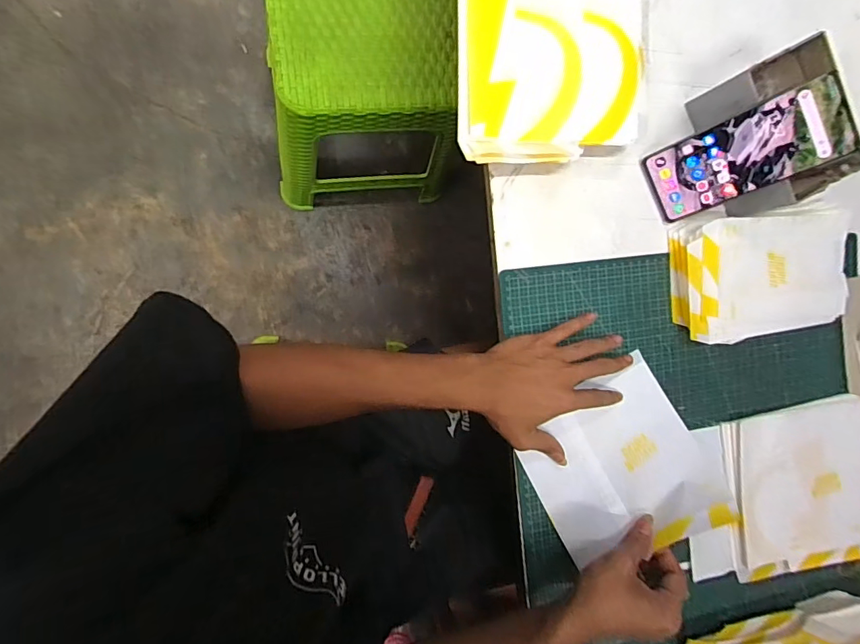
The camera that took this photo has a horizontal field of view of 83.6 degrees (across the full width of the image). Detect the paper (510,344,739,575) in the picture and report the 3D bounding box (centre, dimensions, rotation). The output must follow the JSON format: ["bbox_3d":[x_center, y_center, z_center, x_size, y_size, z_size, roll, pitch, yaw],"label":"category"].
[{"bbox_3d":[0.199,0.157,0.510,0.173,0.028,0.169,-32,76,6],"label":"paper"}]

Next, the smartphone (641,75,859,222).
[{"bbox_3d":[0.289,-0.154,0.447,0.156,0.009,0.070,-18,99,37],"label":"smartphone"}]

